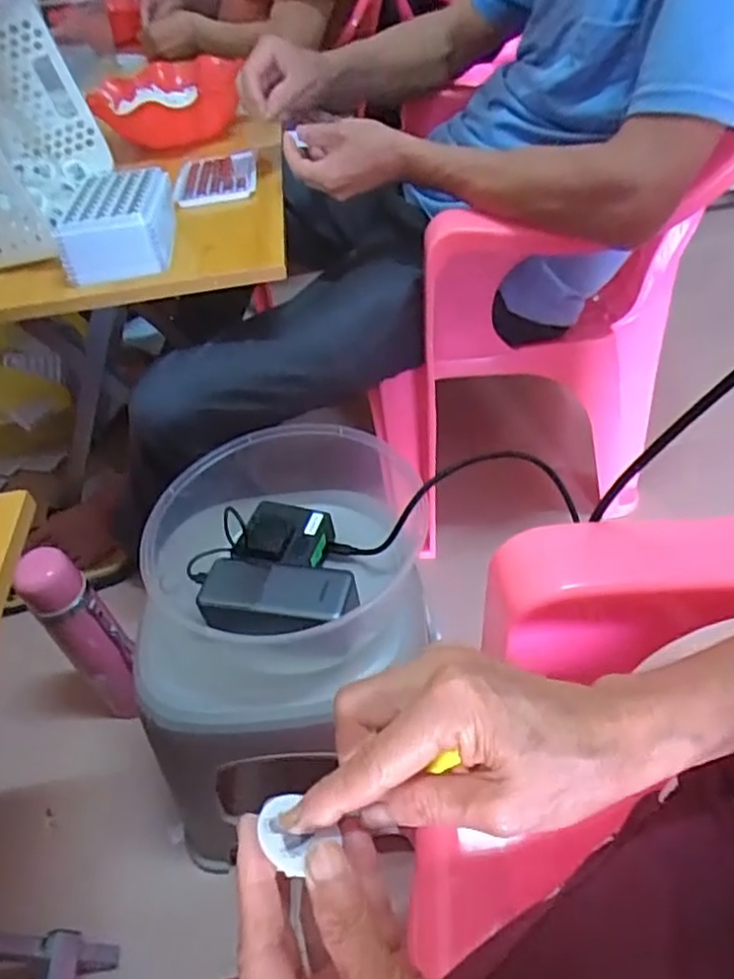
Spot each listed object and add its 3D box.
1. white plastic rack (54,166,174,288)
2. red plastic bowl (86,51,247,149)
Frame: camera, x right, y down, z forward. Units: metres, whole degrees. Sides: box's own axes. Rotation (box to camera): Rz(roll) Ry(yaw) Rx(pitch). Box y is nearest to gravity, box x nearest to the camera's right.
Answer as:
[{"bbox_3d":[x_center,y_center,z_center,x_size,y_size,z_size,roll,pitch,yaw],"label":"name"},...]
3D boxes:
[{"bbox_3d":[-0.241,-0.259,0.655,0.106,0.057,0.105,-7,45,2],"label":"white plastic rack"},{"bbox_3d":[-0.284,-0.536,0.922,0.164,0.068,0.206,10,49,15],"label":"red plastic bowl"}]

